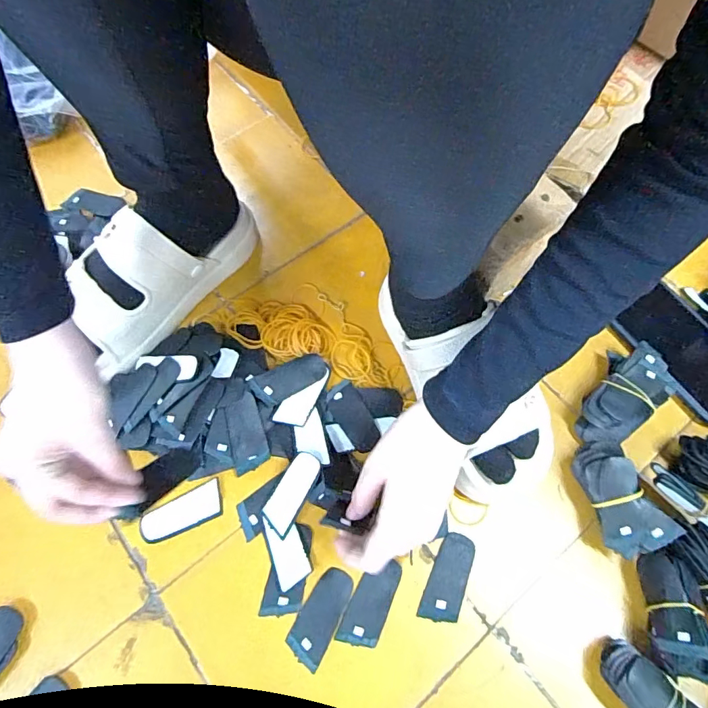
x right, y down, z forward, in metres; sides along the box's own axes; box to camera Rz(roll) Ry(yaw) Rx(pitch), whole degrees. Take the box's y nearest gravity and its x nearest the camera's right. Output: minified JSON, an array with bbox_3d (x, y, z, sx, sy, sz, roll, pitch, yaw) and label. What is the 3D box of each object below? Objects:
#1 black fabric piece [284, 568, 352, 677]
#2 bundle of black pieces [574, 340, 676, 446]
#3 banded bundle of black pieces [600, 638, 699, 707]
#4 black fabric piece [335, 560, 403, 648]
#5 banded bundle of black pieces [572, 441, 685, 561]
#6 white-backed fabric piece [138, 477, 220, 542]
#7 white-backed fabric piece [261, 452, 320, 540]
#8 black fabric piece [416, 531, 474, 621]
[{"bbox_3d":[-0.029,0.219,0.393,0.032,0.004,0.073,25,69,9],"label":"black fabric piece"},{"bbox_3d":[0.261,0.043,0.455,0.057,0.034,0.108,38,71,13],"label":"bundle of black pieces"},{"bbox_3d":[0.229,0.270,0.362,0.042,0.034,0.085,-41,74,-17],"label":"banded bundle of black pieces"},{"bbox_3d":[0.014,0.211,0.398,0.034,0.004,0.069,23,68,8],"label":"black fabric piece"},{"bbox_3d":[0.231,0.127,0.420,0.053,0.042,0.093,-21,69,-10],"label":"banded bundle of black pieces"},{"bbox_3d":[-0.153,0.143,0.420,0.072,0.004,0.031,-24,83,-19],"label":"white-backed fabric piece"},{"bbox_3d":[-0.058,0.124,0.422,0.029,0.004,0.074,27,88,16],"label":"white-backed fabric piece"},{"bbox_3d":[0.082,0.194,0.407,0.033,0.004,0.072,20,68,7],"label":"black fabric piece"}]

